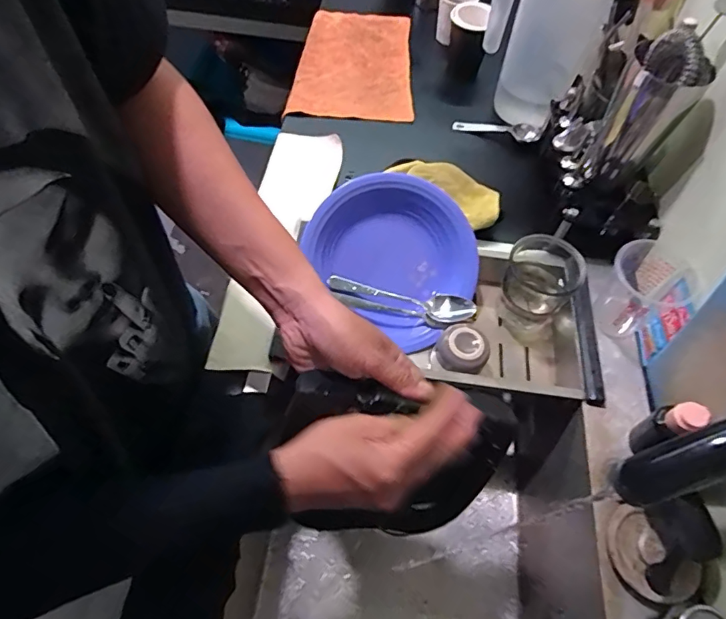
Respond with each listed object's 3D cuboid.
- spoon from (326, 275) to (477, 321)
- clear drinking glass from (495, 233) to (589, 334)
[{"bbox_3d":[0.047,-0.019,0.610,0.183,0.023,0.033,17,60,6],"label":"spoon"},{"bbox_3d":[0.225,-0.035,0.625,0.092,0.101,0.101,35,63,15],"label":"clear drinking glass"}]

